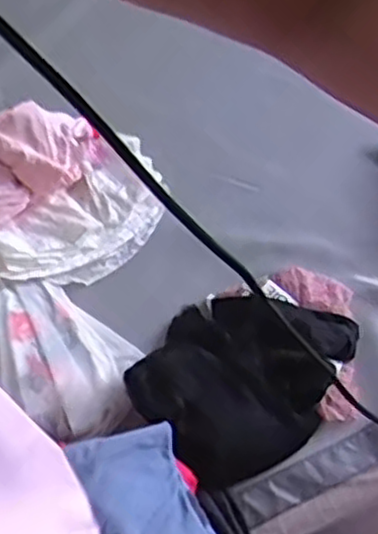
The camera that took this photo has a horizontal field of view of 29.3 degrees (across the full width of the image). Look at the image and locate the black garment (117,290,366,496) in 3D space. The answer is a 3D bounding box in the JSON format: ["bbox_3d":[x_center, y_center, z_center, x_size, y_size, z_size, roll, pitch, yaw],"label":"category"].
[{"bbox_3d":[0.072,0.152,1.047,0.259,0.060,0.320,25,62,19],"label":"black garment"}]

